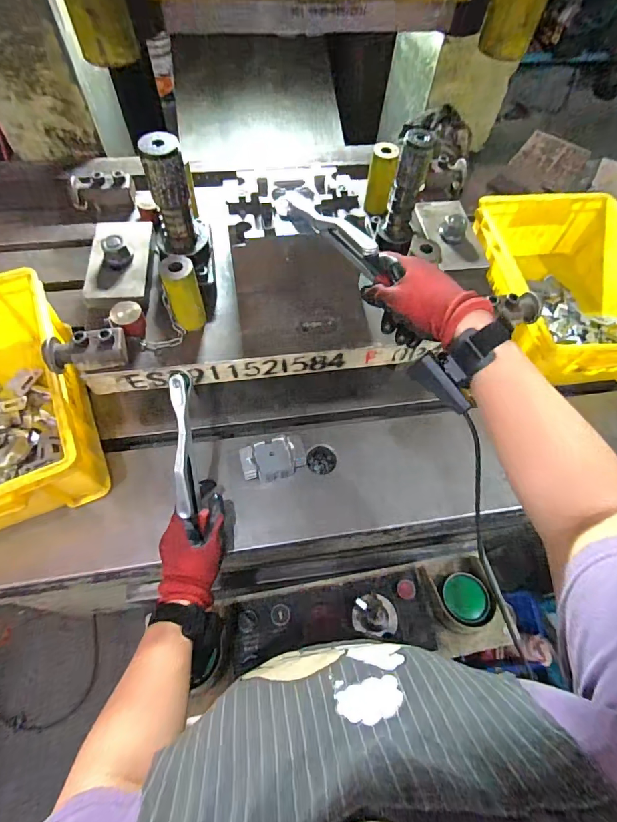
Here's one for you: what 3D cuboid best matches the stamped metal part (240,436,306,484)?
[{"bbox_3d":[-0.051,0.070,0.600,0.092,0.034,0.058,-13,64,-10],"label":"stamped metal part"}]

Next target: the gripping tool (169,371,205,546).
[{"bbox_3d":[-0.145,0.055,0.492,0.023,0.032,0.200,-2,101,-4],"label":"gripping tool"}]

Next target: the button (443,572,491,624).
[{"bbox_3d":[0.241,0.286,0.632,0.069,0.014,0.063,1,62,-3],"label":"button"}]

